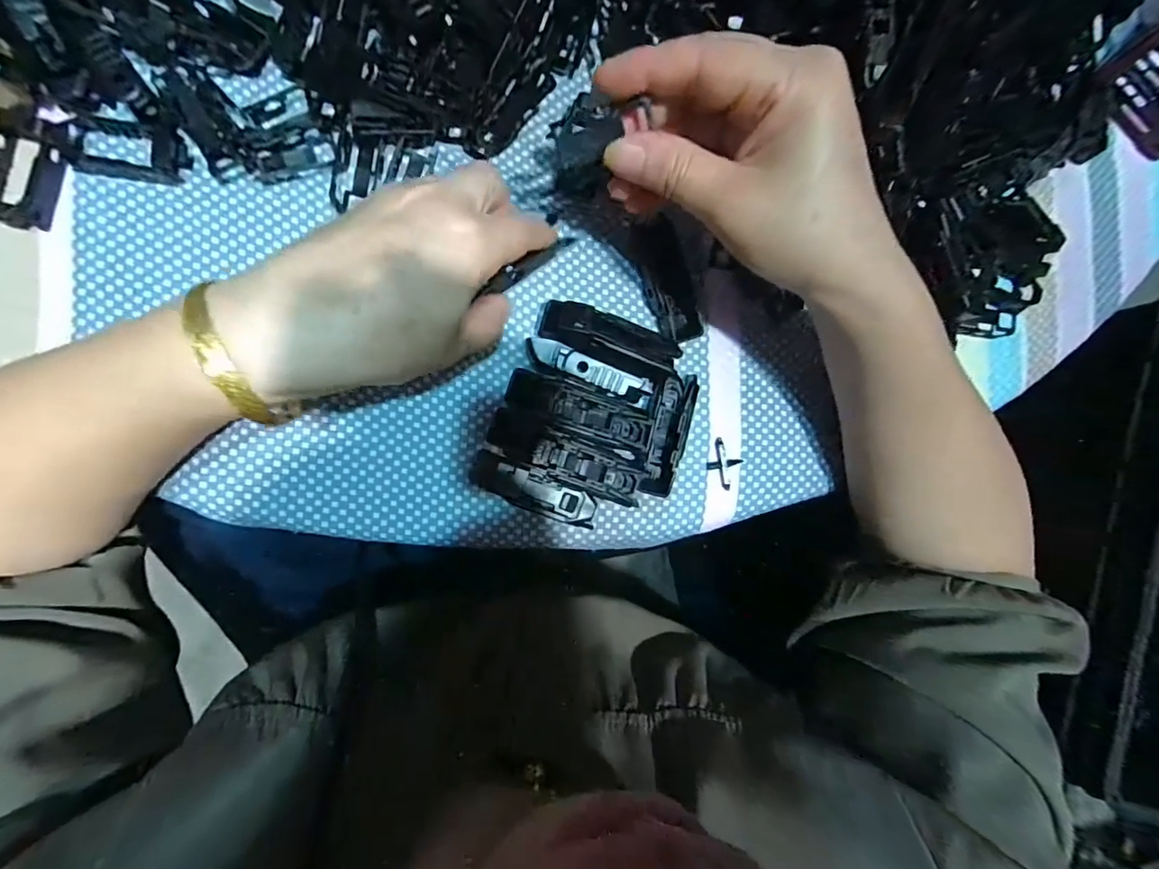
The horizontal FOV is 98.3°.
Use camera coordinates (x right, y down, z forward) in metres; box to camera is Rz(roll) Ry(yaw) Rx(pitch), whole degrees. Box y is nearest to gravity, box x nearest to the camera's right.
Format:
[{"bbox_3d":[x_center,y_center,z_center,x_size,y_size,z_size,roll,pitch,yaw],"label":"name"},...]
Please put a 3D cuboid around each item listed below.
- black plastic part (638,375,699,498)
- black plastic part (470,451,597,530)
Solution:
[{"bbox_3d":[0.046,-0.001,0.266,0.018,0.014,0.065,17,87,-9],"label":"black plastic part"},{"bbox_3d":[-0.023,0.029,0.254,0.065,0.015,0.019,23,86,-8],"label":"black plastic part"}]

